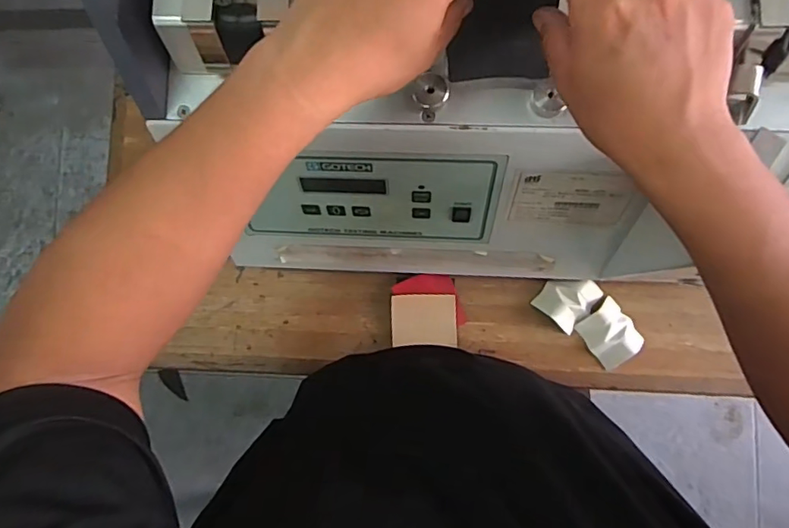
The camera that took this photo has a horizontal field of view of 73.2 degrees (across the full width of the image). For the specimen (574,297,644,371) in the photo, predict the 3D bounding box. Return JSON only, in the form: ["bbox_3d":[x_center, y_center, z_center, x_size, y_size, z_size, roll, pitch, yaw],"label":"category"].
[{"bbox_3d":[0.240,0.079,0.587,0.052,0.018,0.063,-35,85,1],"label":"specimen"}]

